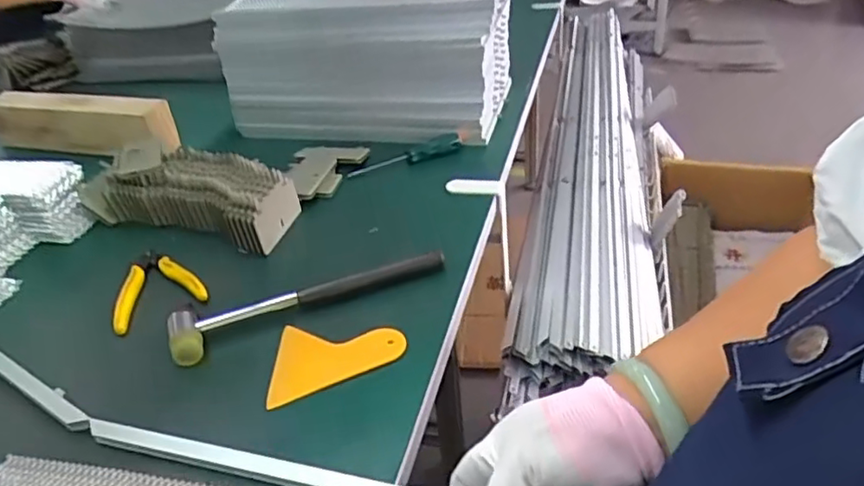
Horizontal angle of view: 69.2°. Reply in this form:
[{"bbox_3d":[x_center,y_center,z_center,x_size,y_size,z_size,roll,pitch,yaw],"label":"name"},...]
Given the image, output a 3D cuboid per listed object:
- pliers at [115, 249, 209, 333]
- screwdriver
[{"bbox_3d":[-0.265,0.036,0.582,0.078,0.017,0.105,-26,39,-25],"label":"pliers"},{"bbox_3d":[-0.028,-0.106,0.743,0.152,0.018,0.017,-19,37,-17],"label":"screwdriver"}]

